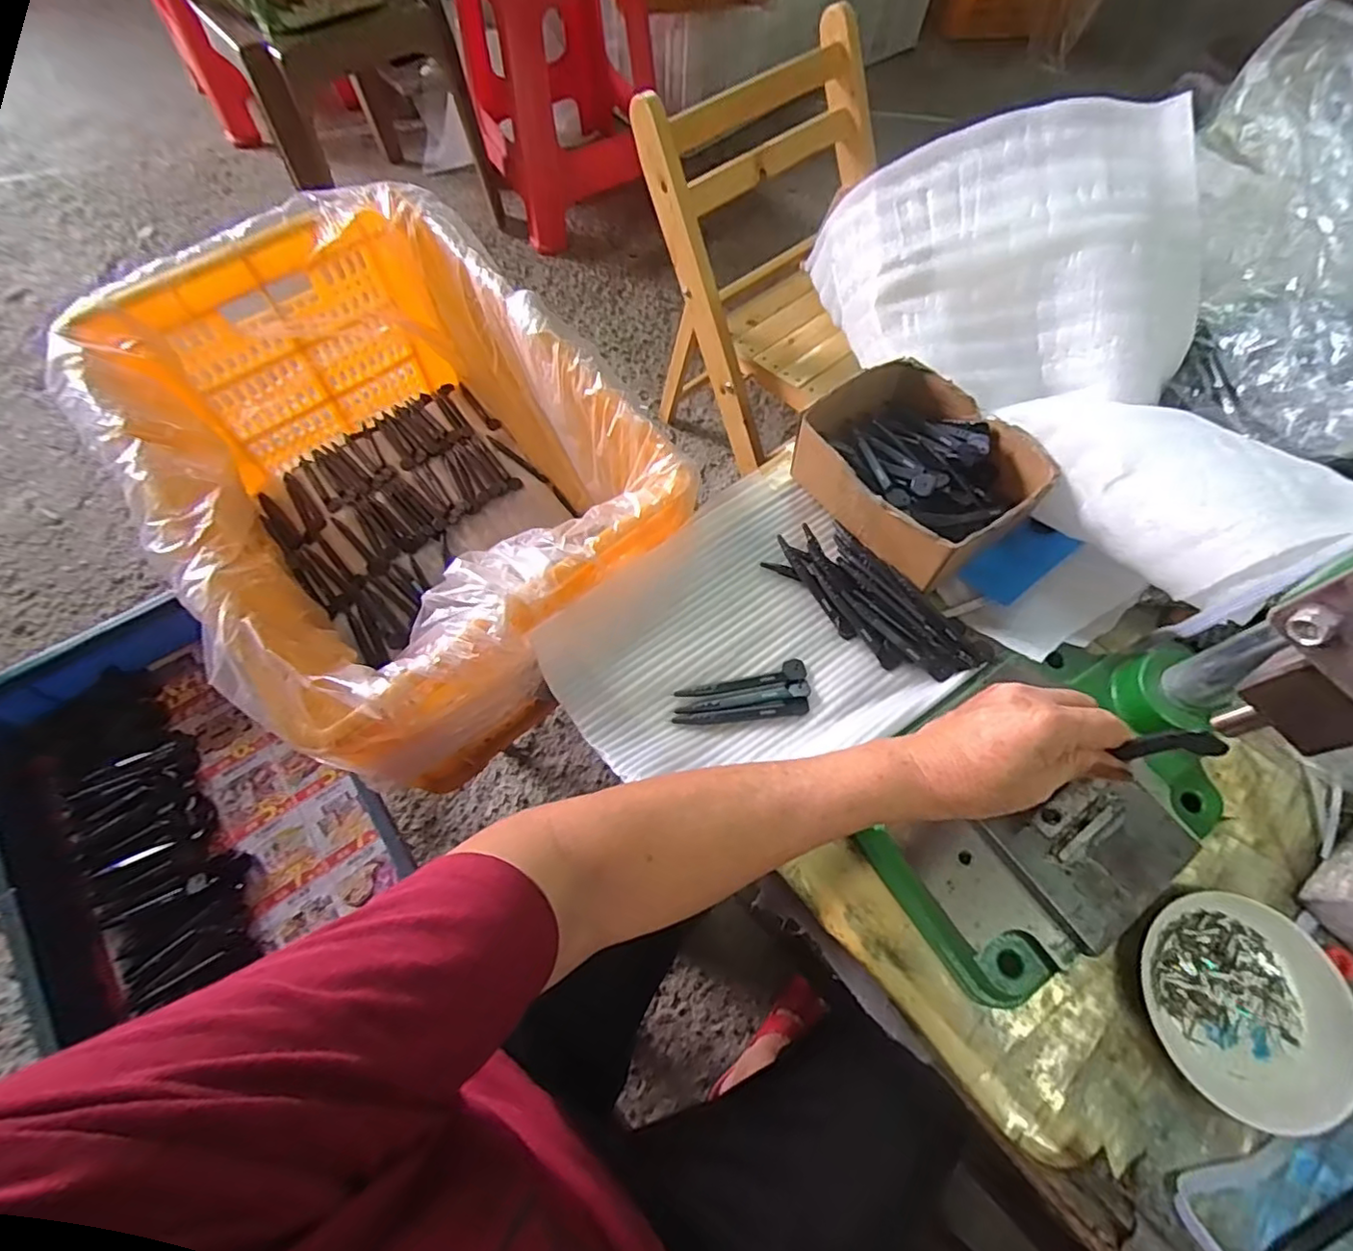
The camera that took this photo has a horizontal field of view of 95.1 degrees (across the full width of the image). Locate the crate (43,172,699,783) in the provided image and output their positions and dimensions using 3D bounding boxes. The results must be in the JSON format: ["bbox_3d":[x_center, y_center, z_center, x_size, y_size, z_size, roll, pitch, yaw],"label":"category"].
[{"bbox_3d":[-0.264,-0.126,0.624,0.350,0.260,0.520,-35,71,-16],"label":"crate"}]

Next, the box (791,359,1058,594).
[{"bbox_3d":[0.187,-0.123,0.493,0.129,0.076,0.164,-36,72,-16],"label":"box"}]

